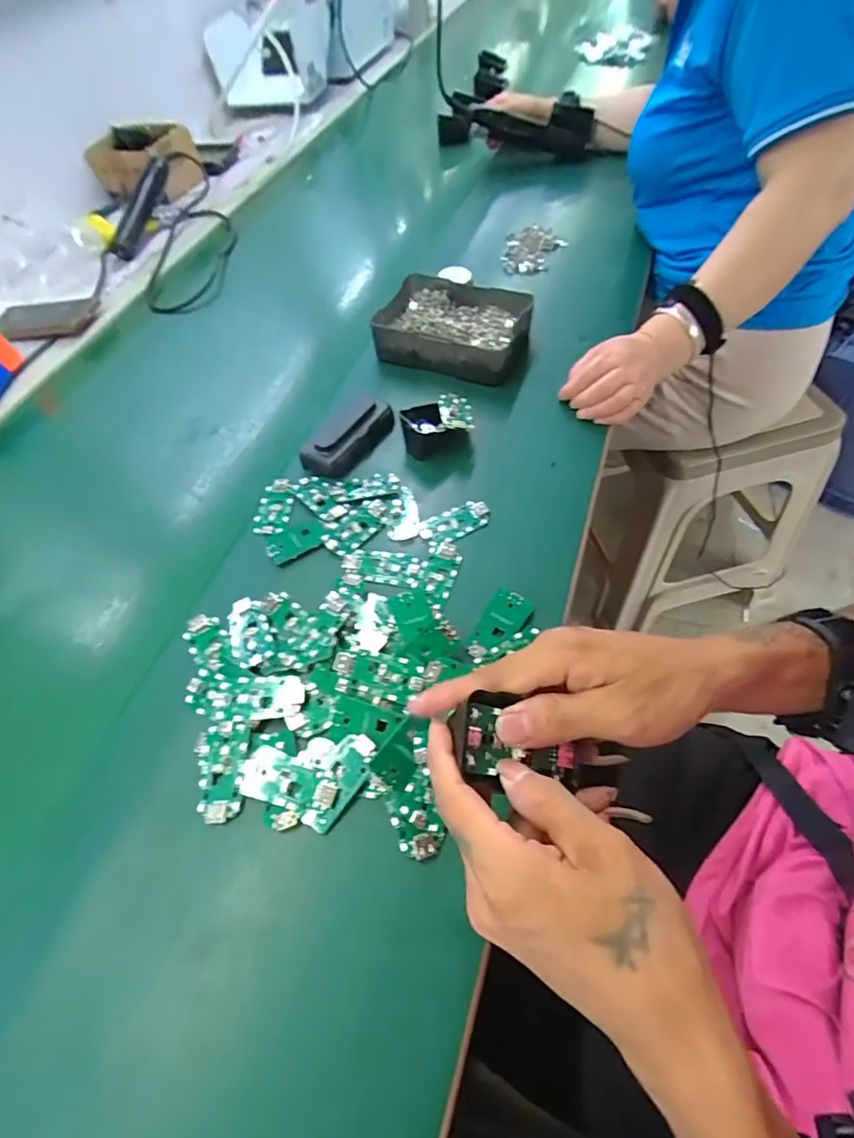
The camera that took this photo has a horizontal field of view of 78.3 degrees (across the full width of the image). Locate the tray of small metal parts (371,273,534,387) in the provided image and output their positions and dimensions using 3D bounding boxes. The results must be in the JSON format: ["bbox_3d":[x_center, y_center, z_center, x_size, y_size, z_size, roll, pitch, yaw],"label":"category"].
[{"bbox_3d":[0.032,-0.281,0.604,0.171,0.044,0.136,16,59,17],"label":"tray of small metal parts"}]

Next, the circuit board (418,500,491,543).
[{"bbox_3d":[0.025,-0.042,0.471,0.064,0.004,0.033,-19,56,-6],"label":"circuit board"}]

